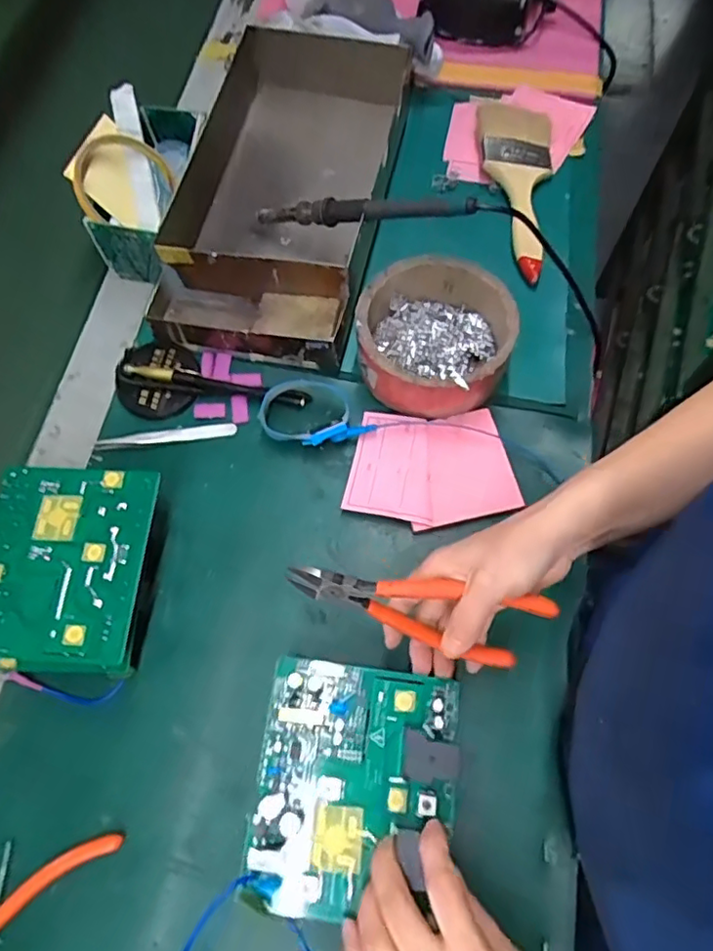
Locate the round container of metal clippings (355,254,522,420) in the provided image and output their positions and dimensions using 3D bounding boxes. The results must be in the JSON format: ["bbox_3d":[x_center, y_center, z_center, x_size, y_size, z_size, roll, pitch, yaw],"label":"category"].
[{"bbox_3d":[0.062,-0.110,0.477,0.117,0.056,0.121,-1,67,2],"label":"round container of metal clippings"}]

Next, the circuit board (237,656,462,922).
[{"bbox_3d":[0.000,0.174,0.336,0.111,0.031,0.127,5,68,4],"label":"circuit board"}]

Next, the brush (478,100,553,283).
[{"bbox_3d":[0.157,-0.271,0.556,0.070,0.031,0.198,-1,67,1],"label":"brush"}]

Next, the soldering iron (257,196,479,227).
[{"bbox_3d":[0.001,-0.216,0.483,0.193,0.017,0.015,9,67,24],"label":"soldering iron"}]

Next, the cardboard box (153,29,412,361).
[{"bbox_3d":[-0.066,-0.257,0.535,0.178,0.068,0.325,8,68,5],"label":"cardboard box"}]

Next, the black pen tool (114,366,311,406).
[{"bbox_3d":[-0.115,-0.074,0.486,0.150,0.017,0.015,7,68,5],"label":"black pen tool"}]

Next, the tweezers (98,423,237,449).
[{"bbox_3d":[-0.153,-0.032,0.477,0.108,0.010,0.013,-8,67,-2],"label":"tweezers"}]

